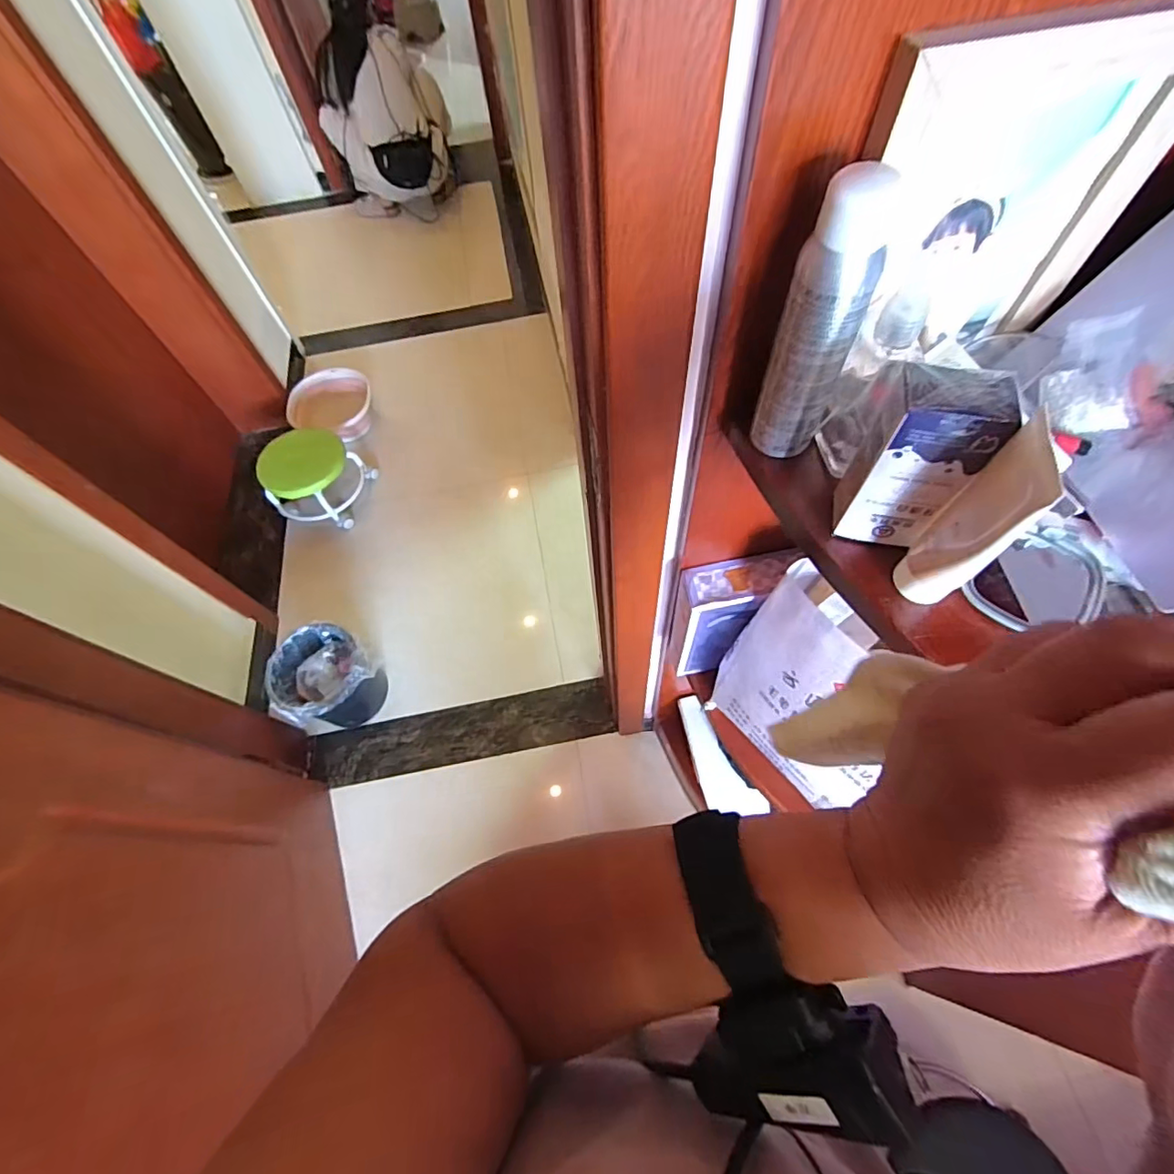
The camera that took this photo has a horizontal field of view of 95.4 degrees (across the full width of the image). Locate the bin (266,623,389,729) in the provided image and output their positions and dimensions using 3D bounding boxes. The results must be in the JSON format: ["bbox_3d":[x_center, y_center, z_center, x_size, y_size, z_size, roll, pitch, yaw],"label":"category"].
[{"bbox_3d":[-0.630,0.233,1.320,0.213,0.202,0.227,-2,62,3],"label":"bin"}]

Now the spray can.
[{"bbox_3d":[0.136,-0.148,0.318,0.038,0.161,0.037,-23,63,-8],"label":"spray can"}]

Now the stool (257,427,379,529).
[{"bbox_3d":[-0.818,-0.328,1.622,0.225,0.224,0.232,12,64,10],"label":"stool"}]

